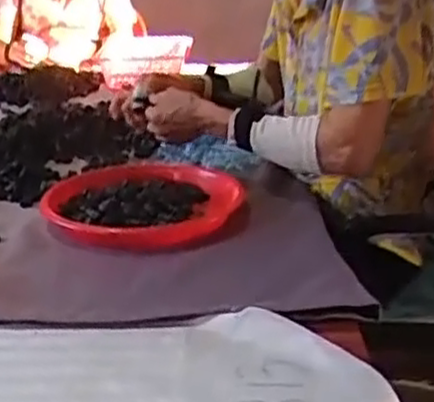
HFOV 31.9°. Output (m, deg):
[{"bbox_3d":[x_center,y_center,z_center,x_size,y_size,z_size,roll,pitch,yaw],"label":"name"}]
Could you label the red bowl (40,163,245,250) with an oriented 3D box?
[{"bbox_3d":[-0.090,0.001,0.896,0.224,0.044,0.189,-5,23,-12],"label":"red bowl"}]

